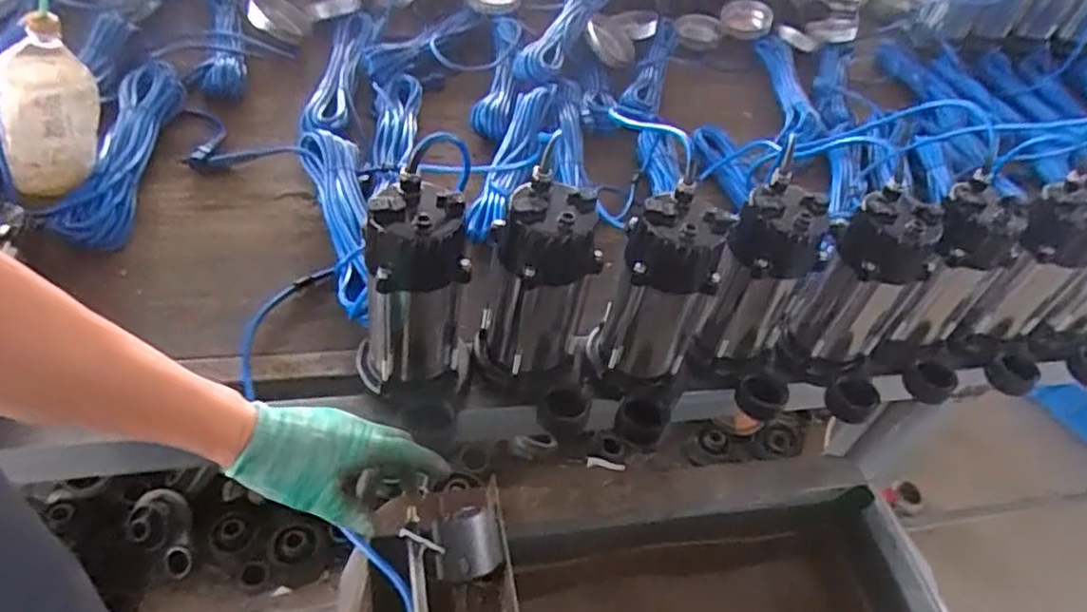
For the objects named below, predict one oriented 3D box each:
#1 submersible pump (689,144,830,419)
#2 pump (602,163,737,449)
[{"bbox_3d":[0.245,-0.005,0.780,0.132,0.230,0.109,23,46,10],"label":"submersible pump"},{"bbox_3d":[0.113,0.012,0.723,0.106,0.226,0.143,19,46,5],"label":"pump"}]

